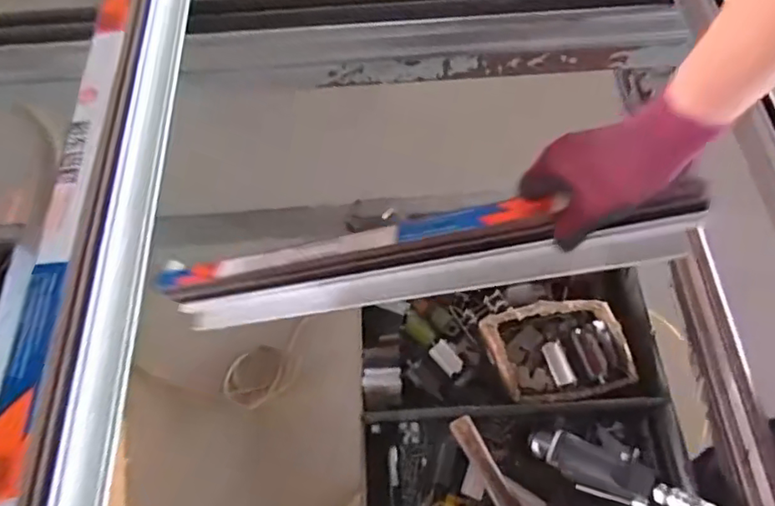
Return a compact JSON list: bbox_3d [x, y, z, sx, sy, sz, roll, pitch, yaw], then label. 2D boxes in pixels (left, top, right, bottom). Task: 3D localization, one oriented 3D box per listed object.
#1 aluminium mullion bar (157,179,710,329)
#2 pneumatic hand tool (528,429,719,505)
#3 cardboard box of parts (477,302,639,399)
[{"bbox_3d":[0.004,0.012,0.588,0.565,0.068,0.060,-9,62,23],"label":"aluminium mullion bar"},{"bbox_3d":[0.262,0.255,0.654,0.240,0.038,0.056,9,57,52],"label":"pneumatic hand tool"},{"bbox_3d":[0.230,0.134,0.775,0.183,0.063,0.120,-8,64,0],"label":"cardboard box of parts"}]

